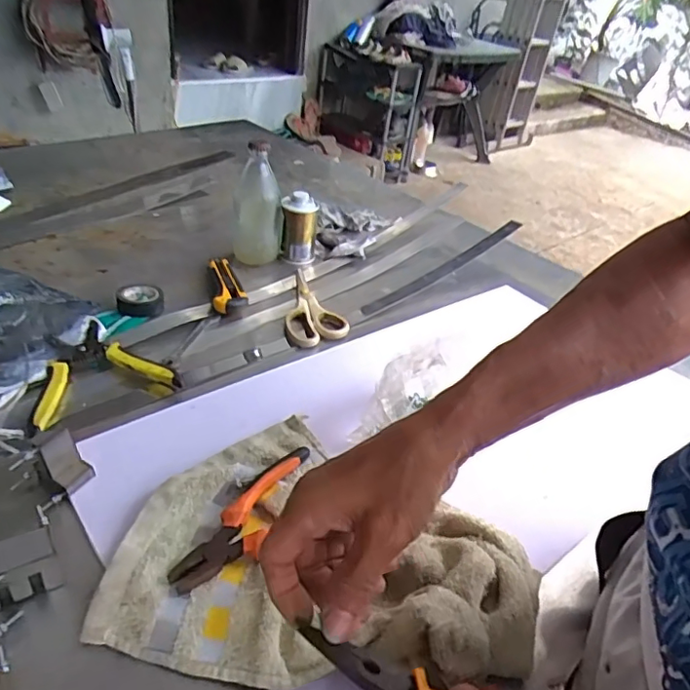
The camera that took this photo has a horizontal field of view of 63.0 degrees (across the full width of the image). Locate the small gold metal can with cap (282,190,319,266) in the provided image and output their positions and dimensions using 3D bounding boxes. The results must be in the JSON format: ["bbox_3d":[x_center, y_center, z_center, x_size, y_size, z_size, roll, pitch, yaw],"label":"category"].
[{"bbox_3d":[-0.069,-0.175,0.830,0.047,0.094,0.041,16,36,13],"label":"small gold metal can with cap"}]

